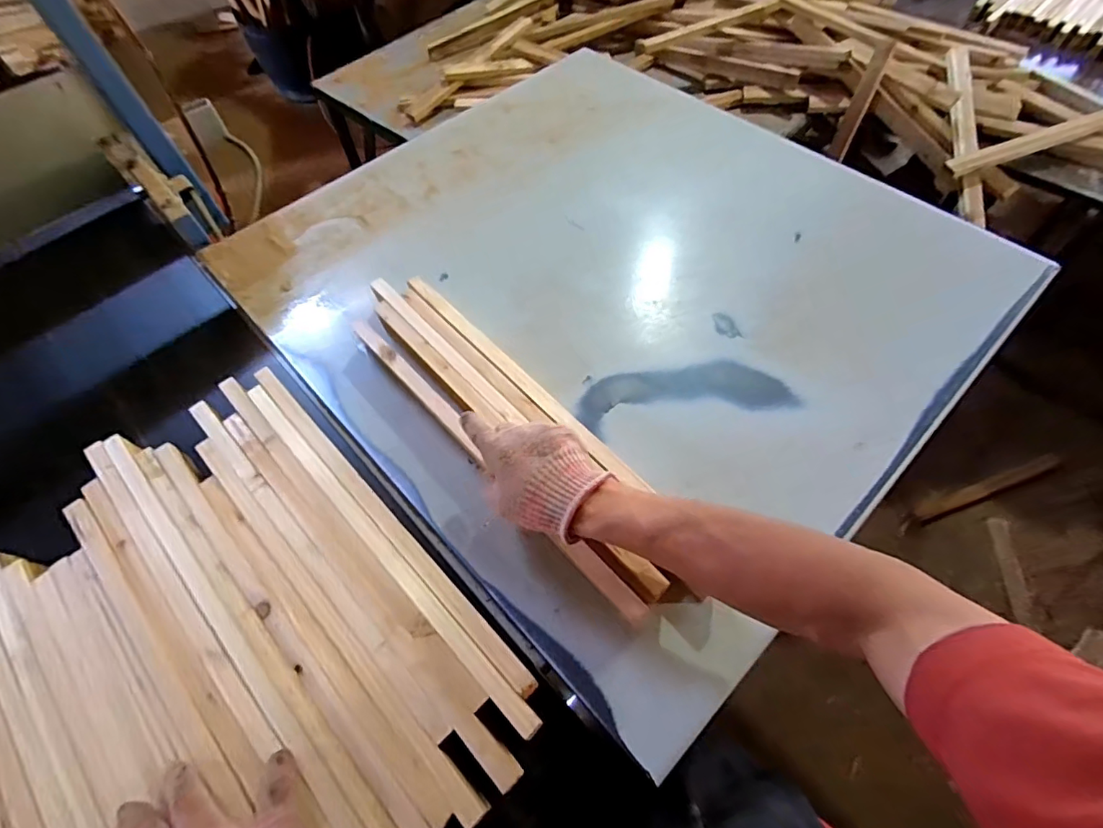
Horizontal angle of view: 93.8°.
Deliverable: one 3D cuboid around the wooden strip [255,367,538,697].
[{"bbox_3d":[-0.188,0.097,0.547,0.021,0.021,0.476,-41,66,-18],"label":"wooden strip"}]

